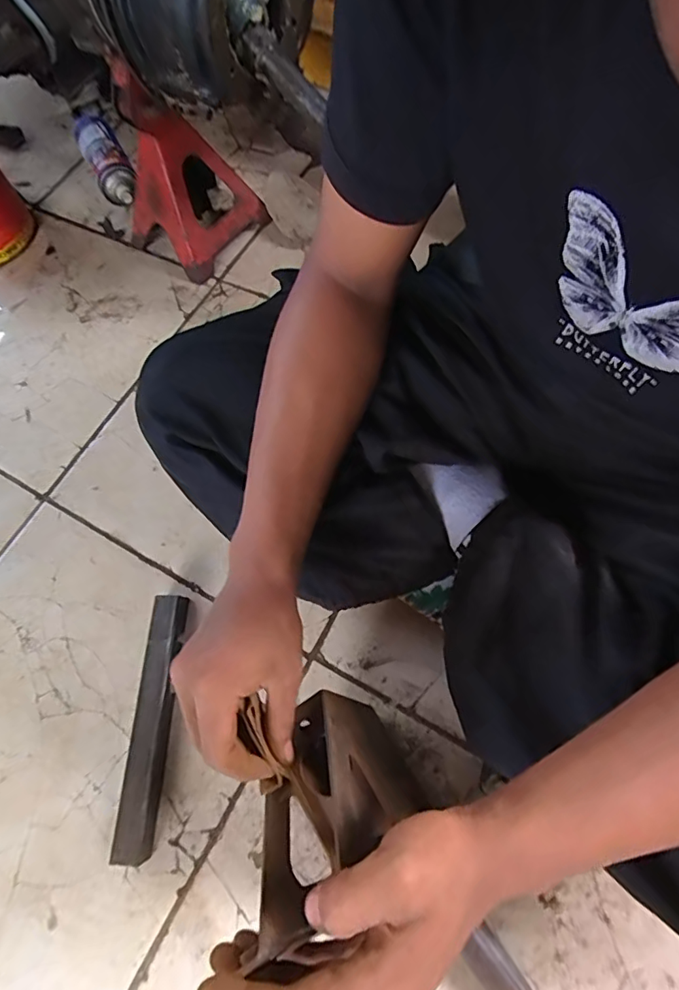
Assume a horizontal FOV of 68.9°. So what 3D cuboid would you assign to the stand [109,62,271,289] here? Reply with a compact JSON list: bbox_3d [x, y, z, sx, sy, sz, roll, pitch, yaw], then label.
[{"bbox_3d":[-0.229,-0.467,0.714,0.177,0.245,0.139,-42,69,-12],"label":"stand"}]

